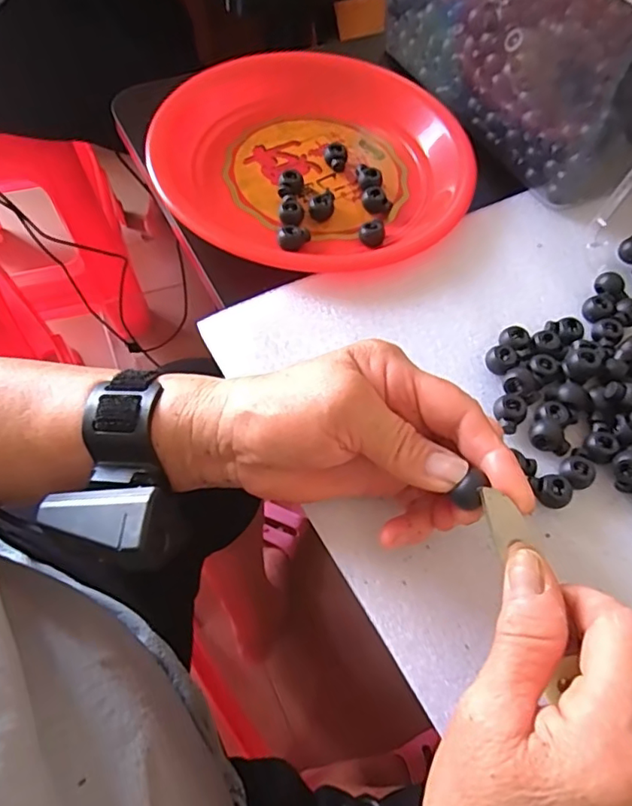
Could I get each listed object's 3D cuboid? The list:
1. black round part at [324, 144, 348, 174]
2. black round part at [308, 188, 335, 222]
[{"bbox_3d":[0.015,-0.183,0.417,0.017,0.013,0.018,2,61,-3],"label":"black round part"},{"bbox_3d":[0.004,-0.139,0.395,0.017,0.017,0.015,0,61,-4],"label":"black round part"}]

